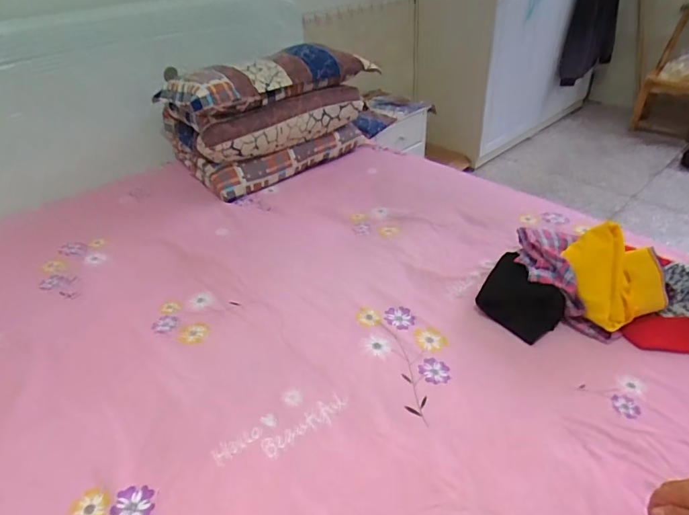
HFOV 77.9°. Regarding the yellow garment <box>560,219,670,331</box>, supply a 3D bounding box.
[{"bbox_3d":[0.553,0.035,0.879,0.150,0.035,0.197,-29,78,13],"label":"yellow garment"}]

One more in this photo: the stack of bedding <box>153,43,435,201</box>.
[{"bbox_3d":[-0.260,-0.489,1.464,0.666,0.367,0.338,-16,41,-15],"label":"stack of bedding"}]

